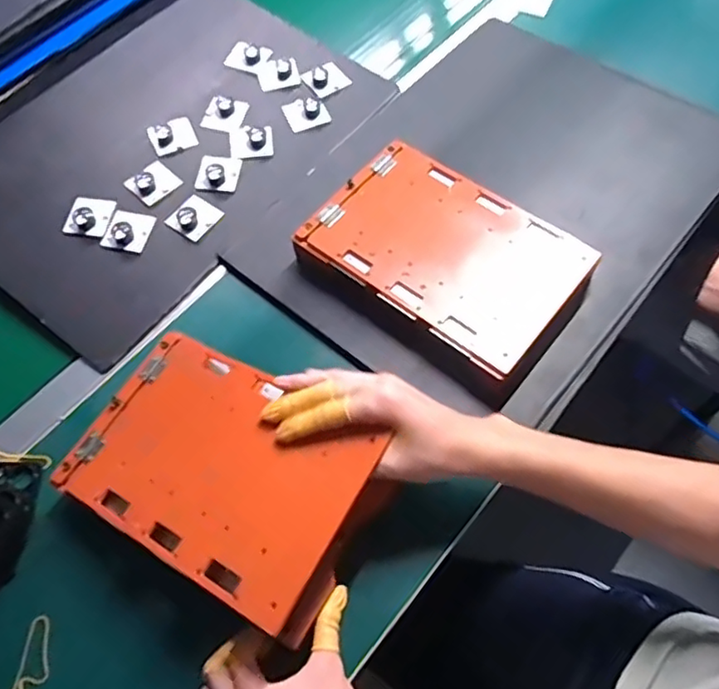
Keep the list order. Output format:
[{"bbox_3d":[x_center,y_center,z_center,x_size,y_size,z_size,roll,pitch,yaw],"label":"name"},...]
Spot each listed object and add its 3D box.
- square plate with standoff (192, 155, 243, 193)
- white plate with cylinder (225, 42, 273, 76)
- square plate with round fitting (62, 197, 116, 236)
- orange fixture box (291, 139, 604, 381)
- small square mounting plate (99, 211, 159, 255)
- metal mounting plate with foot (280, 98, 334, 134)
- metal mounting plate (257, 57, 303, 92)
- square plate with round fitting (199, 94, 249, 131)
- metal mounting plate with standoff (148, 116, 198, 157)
[{"bbox_3d":[-0.165,-0.199,0.701,0.047,0.020,0.047,5,62,6],"label":"square plate with standoff"},{"bbox_3d":[-0.144,-0.371,0.781,0.050,0.011,0.046,21,65,14],"label":"white plate with cylinder"},{"bbox_3d":[-0.299,-0.143,0.670,0.046,0.010,0.049,7,64,7],"label":"square plate with round fitting"},{"bbox_3d":[0.084,-0.091,0.608,0.250,0.036,0.165,36,70,19],"label":"orange fixture box"},{"bbox_3d":[-0.252,-0.125,0.661,0.045,0.012,0.050,12,63,10],"label":"small square mounting plate"},{"bbox_3d":[-0.064,-0.283,0.745,0.051,0.015,0.040,-26,65,-10],"label":"metal mounting plate with foot"},{"bbox_3d":[-0.102,-0.341,0.767,0.051,0.017,0.035,-16,62,-5],"label":"metal mounting plate"},{"bbox_3d":[-0.165,-0.285,0.740,0.046,0.011,0.050,16,64,11],"label":"square plate with round fitting"},{"bbox_3d":[-0.222,-0.248,0.722,0.051,0.012,0.044,-20,63,-7],"label":"metal mounting plate with standoff"}]

